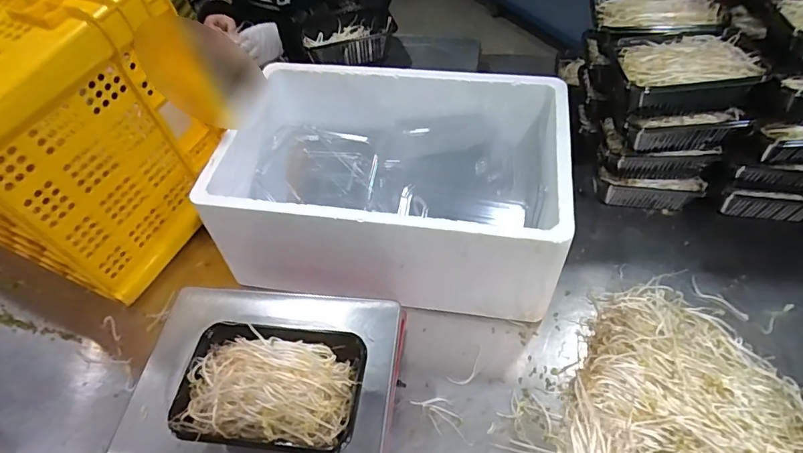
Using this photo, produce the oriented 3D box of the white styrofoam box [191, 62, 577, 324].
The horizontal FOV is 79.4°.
[{"bbox_3d":[-0.008,-0.070,0.736,0.475,0.172,0.328,4,52,9],"label":"white styrofoam box"}]

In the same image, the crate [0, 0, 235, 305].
[{"bbox_3d":[-0.601,-0.176,0.741,0.540,0.350,0.319,19,56,19],"label":"crate"}]

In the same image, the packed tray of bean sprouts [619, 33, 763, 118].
[{"bbox_3d":[0.382,-0.212,0.667,0.172,0.060,0.111,-1,51,4],"label":"packed tray of bean sprouts"}]

